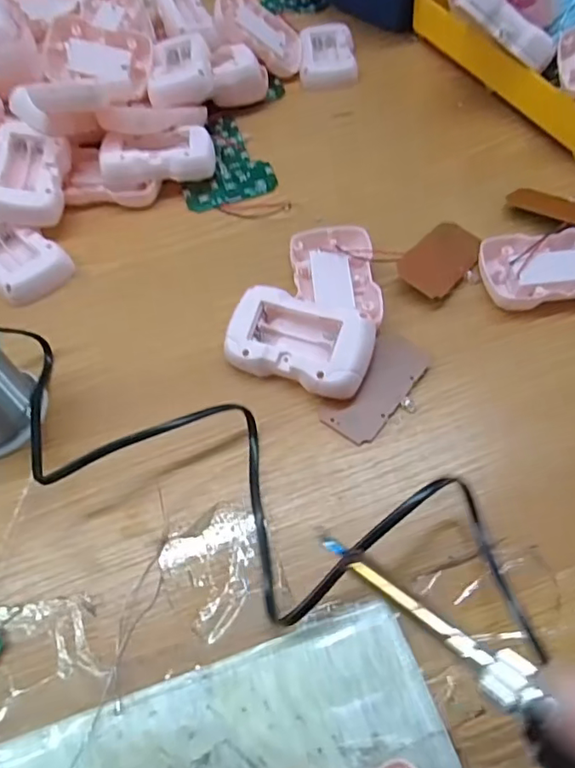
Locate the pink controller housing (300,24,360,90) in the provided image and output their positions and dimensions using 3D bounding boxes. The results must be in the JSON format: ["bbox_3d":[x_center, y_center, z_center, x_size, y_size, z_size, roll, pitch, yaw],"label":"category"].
[{"bbox_3d":[0.038,-0.312,0.516,0.051,0.021,0.076,-5,58,1],"label":"pink controller housing"}]

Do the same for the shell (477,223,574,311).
[{"bbox_3d":[0.172,-0.075,0.352,0.088,0.020,0.058,-8,58,-1],"label":"shell"}]

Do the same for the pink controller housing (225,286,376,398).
[{"bbox_3d":[0.007,-0.025,0.323,0.083,0.018,0.051,18,84,18],"label":"pink controller housing"}]

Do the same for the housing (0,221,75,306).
[{"bbox_3d":[-0.198,-0.093,0.397,0.051,0.020,0.083,-40,63,-19],"label":"housing"}]

